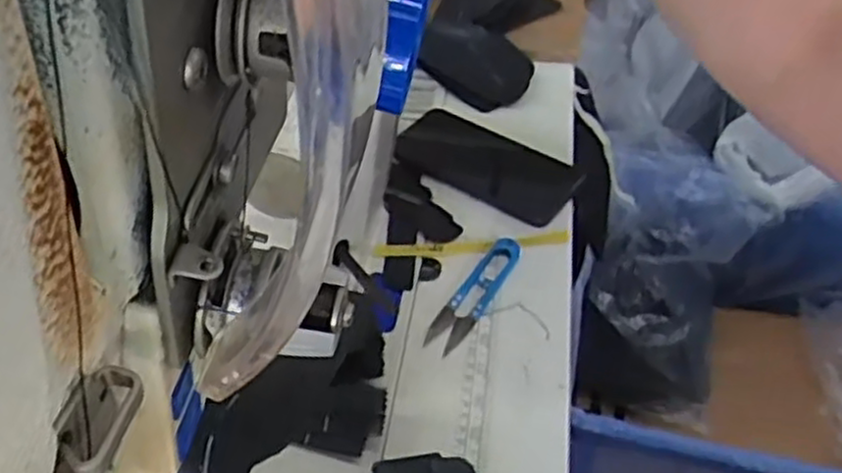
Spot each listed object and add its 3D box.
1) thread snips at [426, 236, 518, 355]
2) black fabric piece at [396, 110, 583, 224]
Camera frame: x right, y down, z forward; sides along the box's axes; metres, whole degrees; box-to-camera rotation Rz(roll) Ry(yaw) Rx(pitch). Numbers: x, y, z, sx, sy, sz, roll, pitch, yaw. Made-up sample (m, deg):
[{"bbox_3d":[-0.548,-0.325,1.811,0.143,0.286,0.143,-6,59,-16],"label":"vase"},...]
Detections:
[{"bbox_3d":[0.041,0.041,0.560,0.028,0.009,0.116,23,49,23],"label":"thread snips"},{"bbox_3d":[0.055,-0.065,0.658,0.161,0.009,0.080,26,50,25],"label":"black fabric piece"}]

